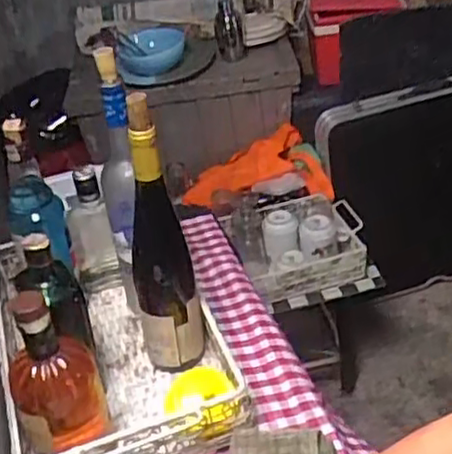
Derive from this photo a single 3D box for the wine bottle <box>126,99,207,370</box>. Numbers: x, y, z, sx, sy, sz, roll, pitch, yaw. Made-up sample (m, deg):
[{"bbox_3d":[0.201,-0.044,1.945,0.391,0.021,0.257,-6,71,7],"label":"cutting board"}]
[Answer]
[{"bbox_3d":[-0.079,0.023,0.779,0.071,0.364,0.072,-10,37,-4],"label":"wine bottle"}]

